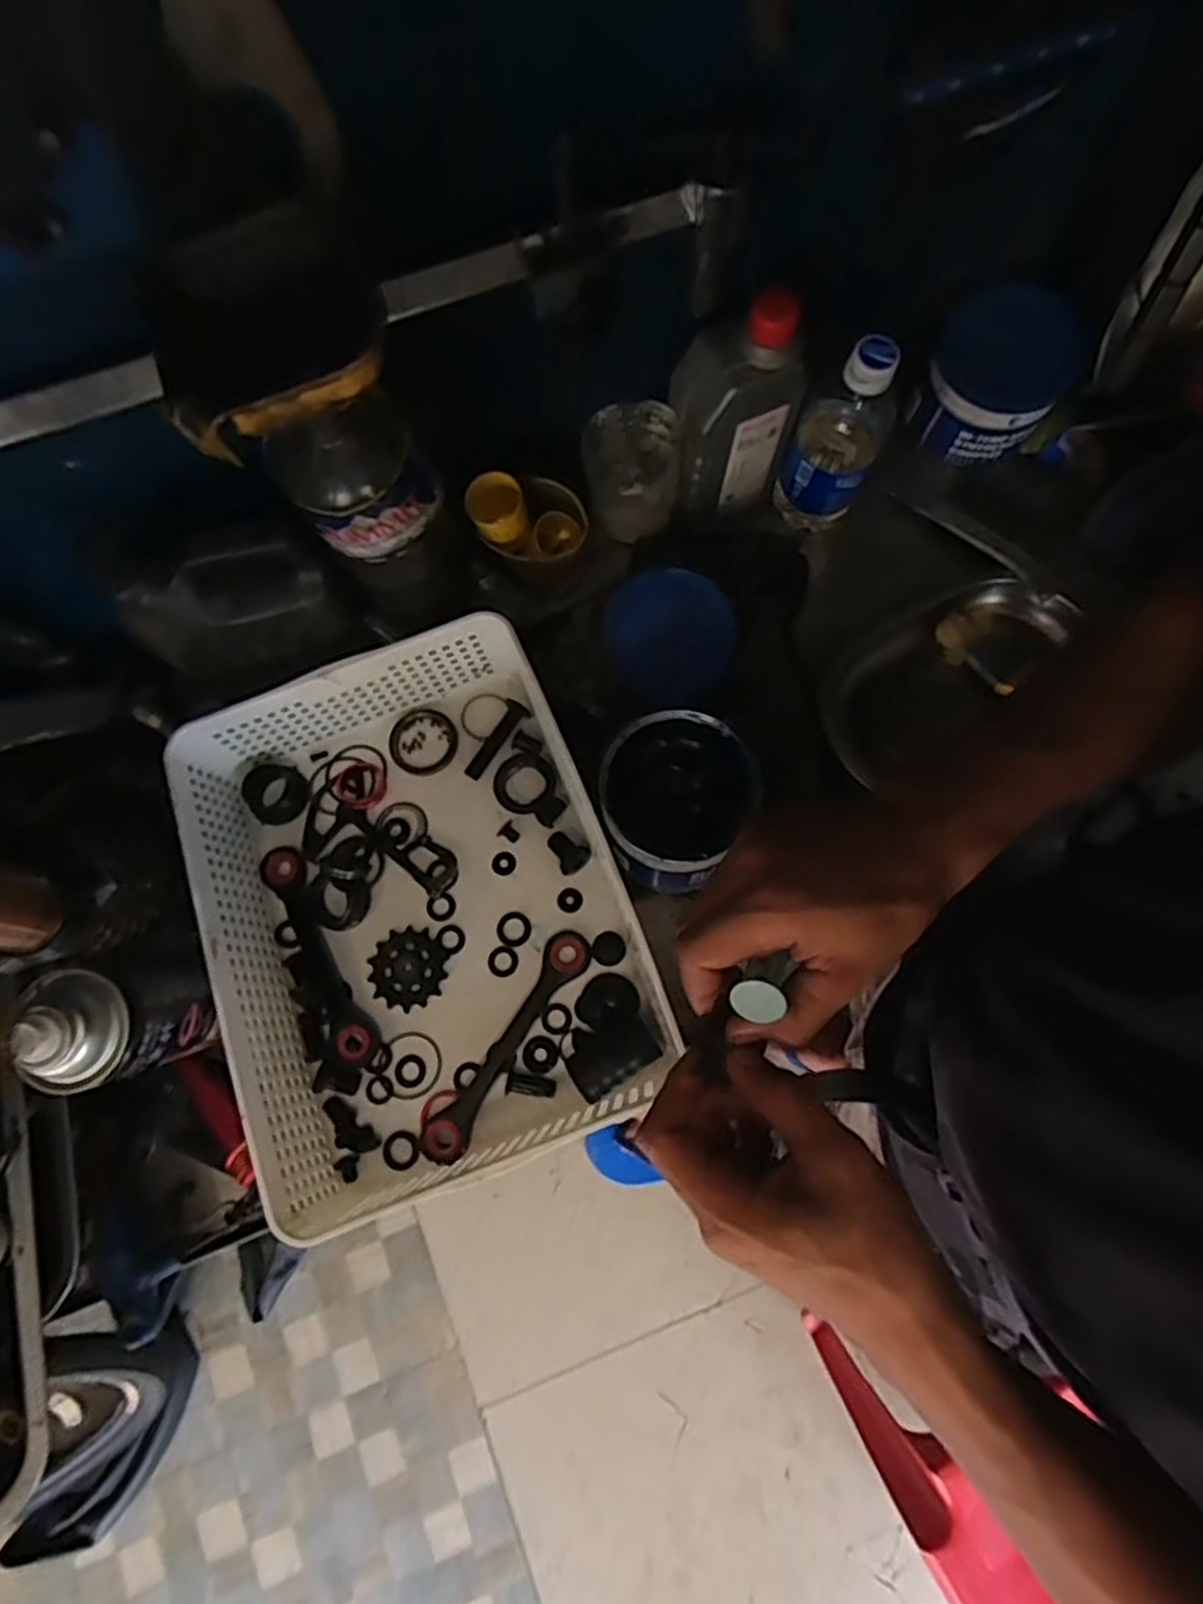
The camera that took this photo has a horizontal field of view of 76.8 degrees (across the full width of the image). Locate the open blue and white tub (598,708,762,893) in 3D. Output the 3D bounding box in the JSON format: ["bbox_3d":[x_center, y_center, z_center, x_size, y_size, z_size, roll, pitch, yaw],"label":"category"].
[{"bbox_3d":[0.049,-0.001,0.518,0.096,0.078,0.101,0,76,2],"label":"open blue and white tub"}]

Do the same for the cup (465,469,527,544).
[{"bbox_3d":[-0.073,-0.204,0.525,0.038,0.027,0.039,0,76,2],"label":"cup"}]

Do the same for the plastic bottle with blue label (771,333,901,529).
[{"bbox_3d":[0.174,-0.270,0.551,0.065,0.156,0.073,18,77,6],"label":"plastic bottle with blue label"}]

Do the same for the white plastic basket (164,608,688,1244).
[{"bbox_3d":[-0.119,0.066,0.501,0.246,0.081,0.326,-21,76,-4],"label":"white plastic basket"}]

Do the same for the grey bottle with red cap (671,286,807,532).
[{"bbox_3d":[0.096,-0.268,0.545,0.085,0.173,0.060,-5,76,0],"label":"grey bottle with red cap"}]

